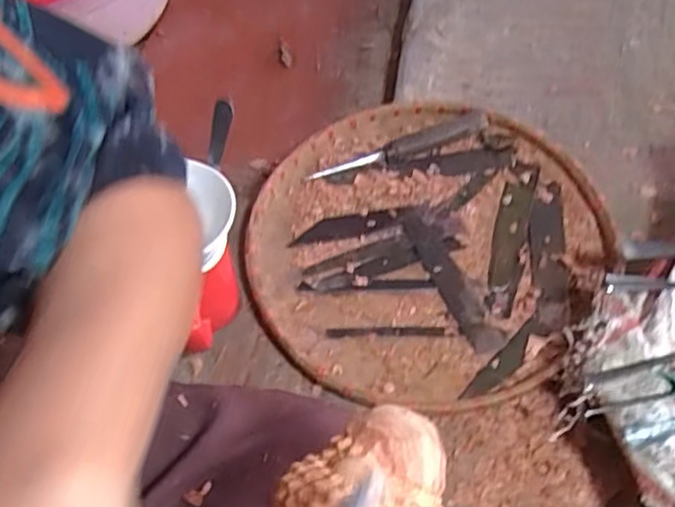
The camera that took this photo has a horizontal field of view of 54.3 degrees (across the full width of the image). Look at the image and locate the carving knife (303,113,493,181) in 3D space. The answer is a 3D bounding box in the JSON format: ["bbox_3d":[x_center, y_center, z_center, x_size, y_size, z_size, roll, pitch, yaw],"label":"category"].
[{"bbox_3d":[0.057,-0.099,0.615,0.174,0.018,0.016,-16,55,-8],"label":"carving knife"}]

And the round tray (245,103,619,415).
[{"bbox_3d":[0.072,-0.013,0.555,0.284,0.018,0.298,-2,54,3],"label":"round tray"}]

